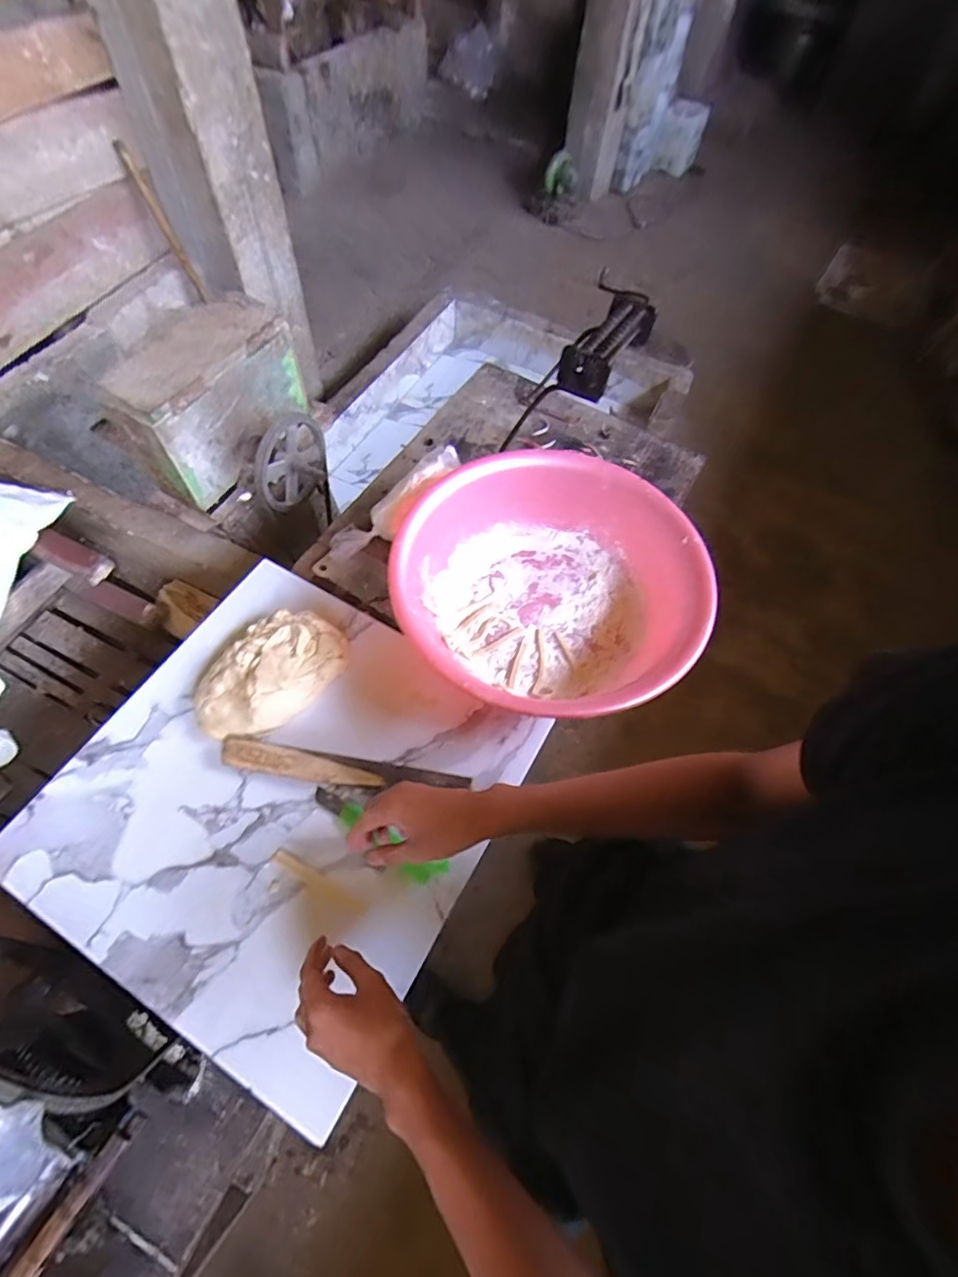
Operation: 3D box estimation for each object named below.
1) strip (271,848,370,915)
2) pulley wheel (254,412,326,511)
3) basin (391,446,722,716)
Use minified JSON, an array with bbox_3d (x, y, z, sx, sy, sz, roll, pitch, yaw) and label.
[{"bbox_3d":[-0.181,0.275,0.607,0.125,0.006,0.016,25,63,12],"label":"strip"},{"bbox_3d":[-0.390,-0.364,1.120,0.054,0.198,0.197,27,100,16],"label":"pulley wheel"},{"bbox_3d":[0.101,-0.071,0.768,0.404,0.137,0.405,1,60,-1],"label":"basin"}]

